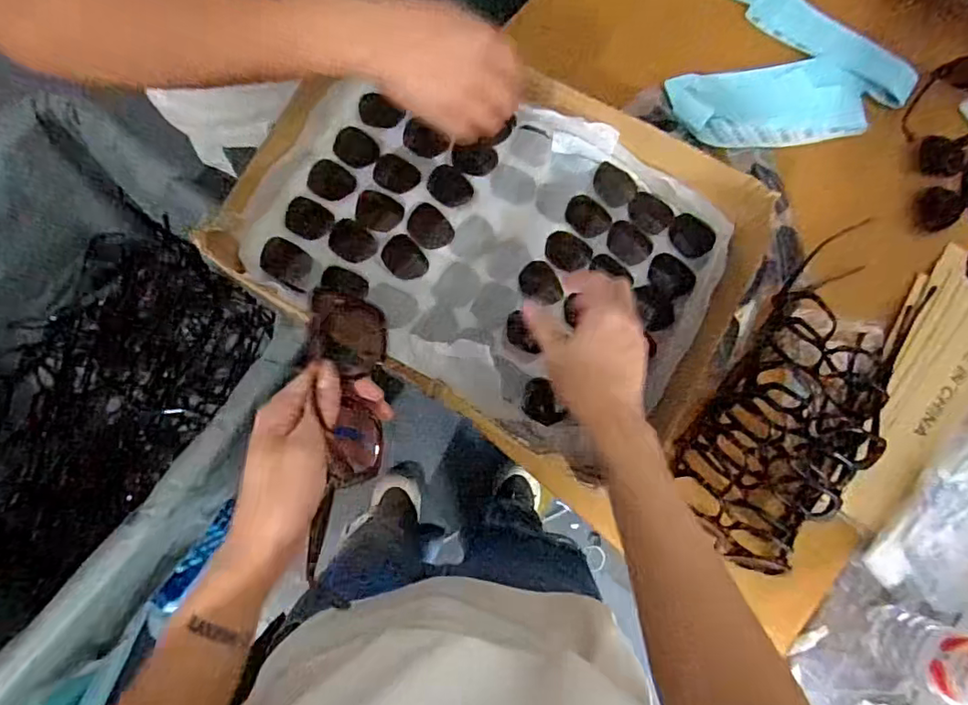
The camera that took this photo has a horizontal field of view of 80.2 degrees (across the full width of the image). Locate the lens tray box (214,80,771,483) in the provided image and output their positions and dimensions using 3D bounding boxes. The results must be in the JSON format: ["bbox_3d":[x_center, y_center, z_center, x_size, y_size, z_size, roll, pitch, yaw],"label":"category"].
[{"bbox_3d":[0.021,-0.111,0.570,0.455,0.110,0.331,32,80,0],"label":"lens tray box"}]

